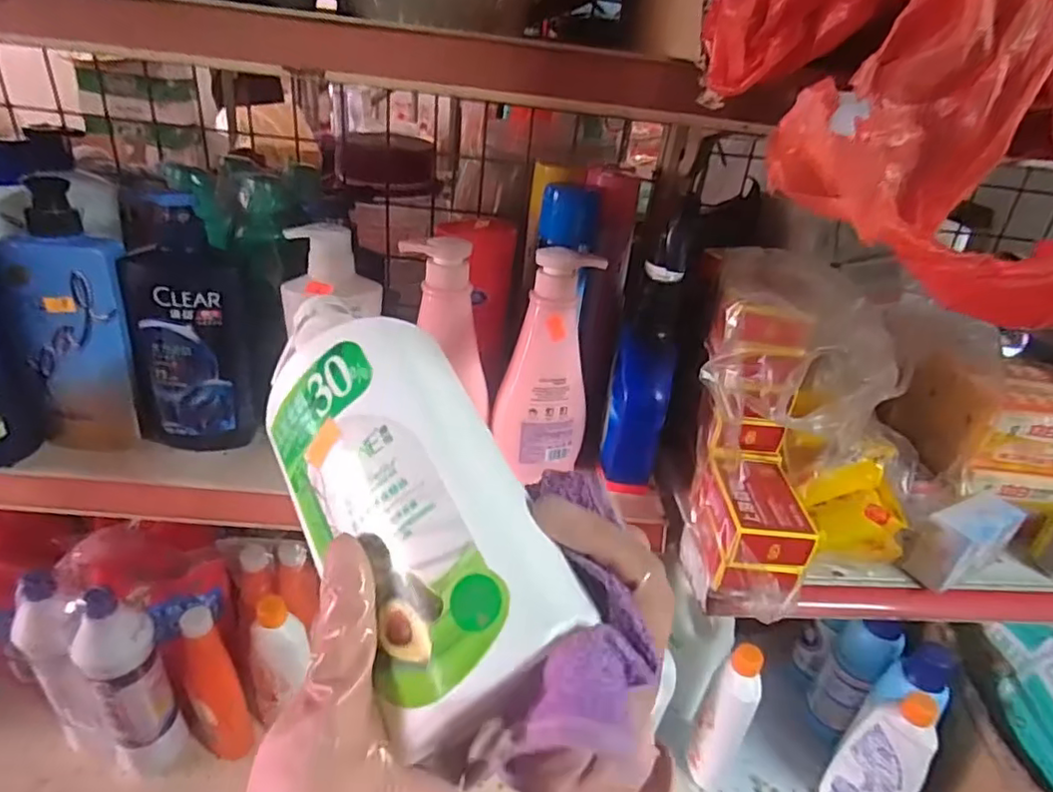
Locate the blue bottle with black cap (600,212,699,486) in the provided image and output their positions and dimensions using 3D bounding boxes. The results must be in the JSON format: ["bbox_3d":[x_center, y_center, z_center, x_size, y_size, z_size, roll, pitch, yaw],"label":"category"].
[{"bbox_3d":[0.107,-0.042,0.531,0.052,0.224,0.090,11,29,7],"label":"blue bottle with black cap"}]

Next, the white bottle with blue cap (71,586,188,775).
[{"bbox_3d":[-0.438,0.321,0.673,0.068,0.253,0.059,-21,40,-41],"label":"white bottle with blue cap"}]

